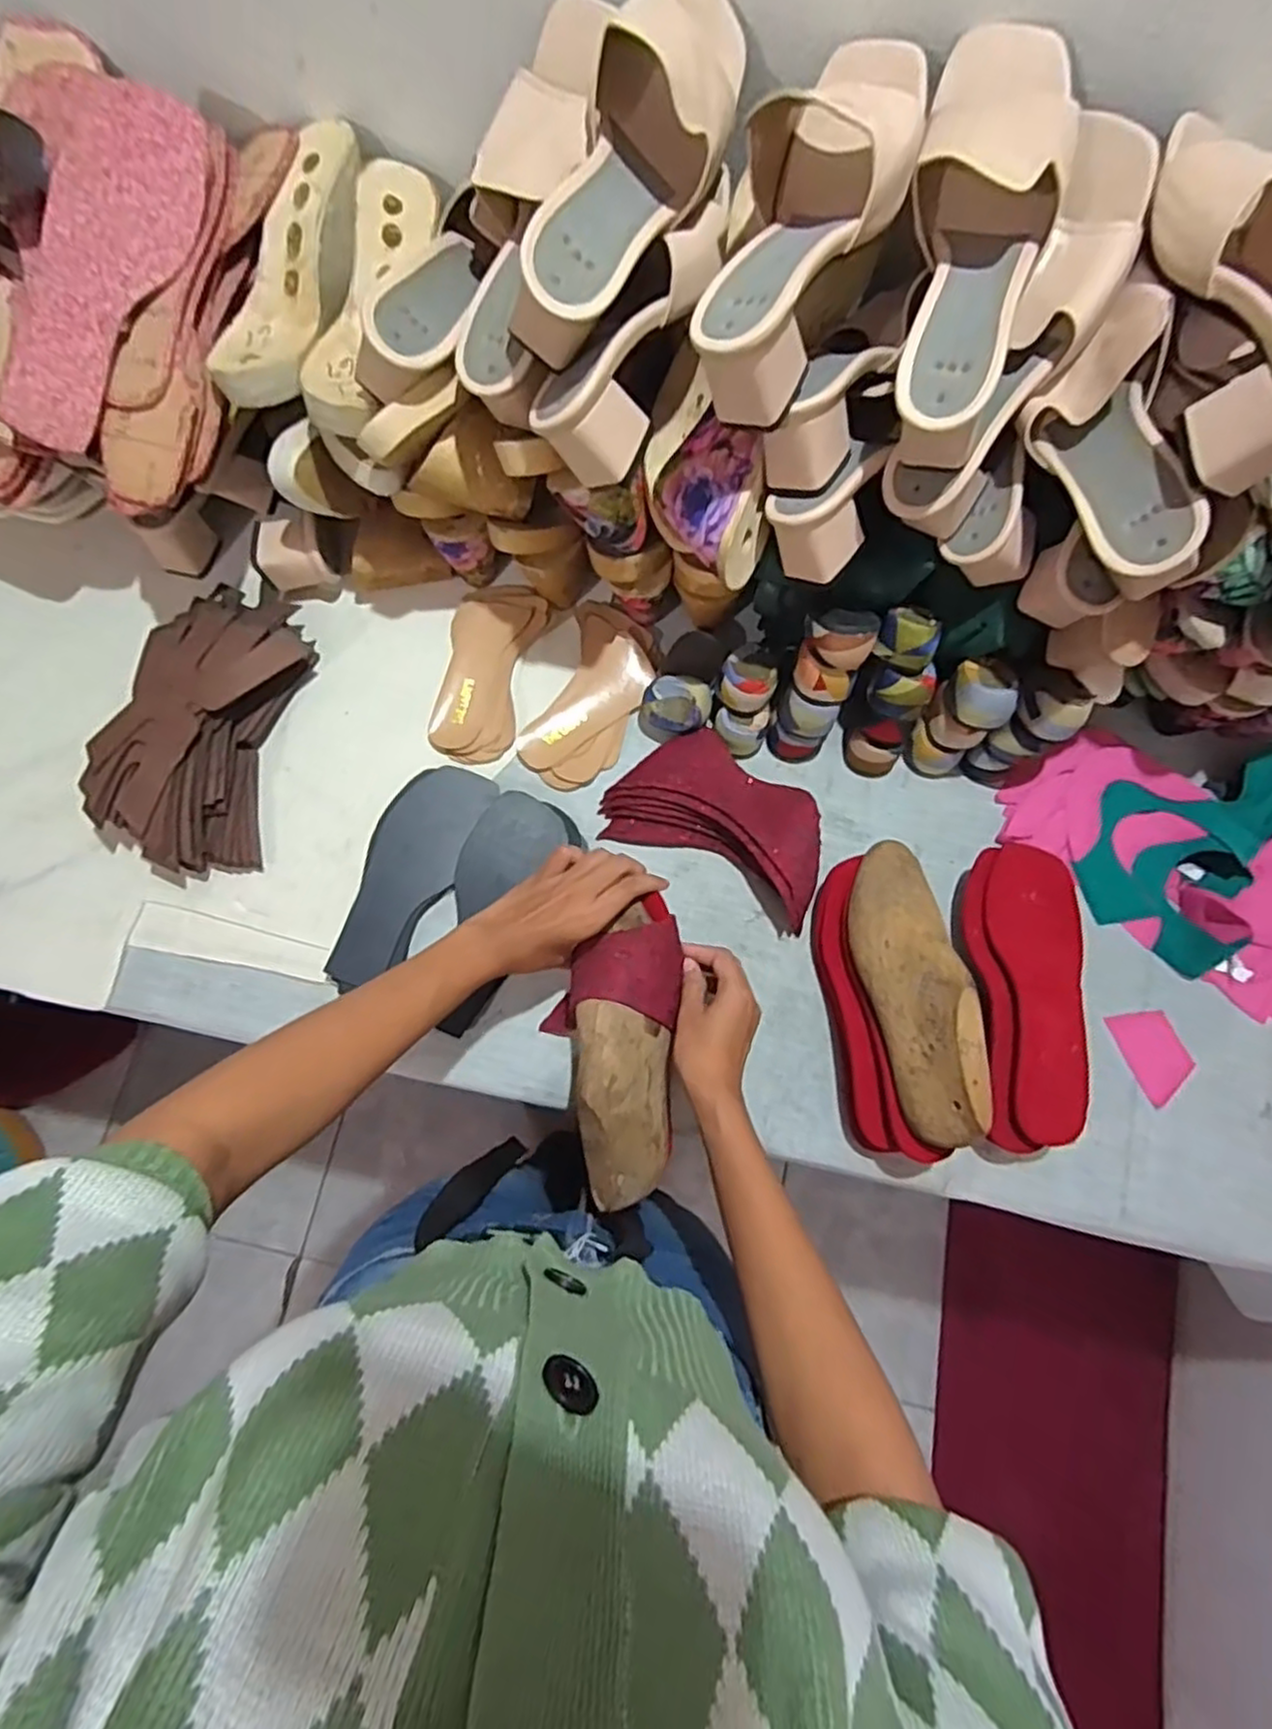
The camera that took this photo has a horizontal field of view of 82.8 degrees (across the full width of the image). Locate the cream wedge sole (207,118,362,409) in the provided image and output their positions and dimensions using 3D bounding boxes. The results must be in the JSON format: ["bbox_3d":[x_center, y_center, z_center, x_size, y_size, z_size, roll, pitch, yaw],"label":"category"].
[{"bbox_3d":[-0.265,-0.451,0.550,0.085,0.054,0.221,19,77,3],"label":"cream wedge sole"}]

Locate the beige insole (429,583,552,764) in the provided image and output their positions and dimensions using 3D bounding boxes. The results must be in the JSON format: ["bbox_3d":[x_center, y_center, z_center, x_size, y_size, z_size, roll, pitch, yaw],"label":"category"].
[{"bbox_3d":[-0.143,-0.188,0.690,0.082,0.012,0.180,15,78,2],"label":"beige insole"}]

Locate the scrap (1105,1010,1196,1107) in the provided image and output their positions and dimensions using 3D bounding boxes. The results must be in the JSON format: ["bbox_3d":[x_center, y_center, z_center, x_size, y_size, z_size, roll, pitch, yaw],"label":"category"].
[{"bbox_3d":[0.462,0.167,0.641,0.054,0.009,0.077,-20,79,-5],"label":"scrap"}]

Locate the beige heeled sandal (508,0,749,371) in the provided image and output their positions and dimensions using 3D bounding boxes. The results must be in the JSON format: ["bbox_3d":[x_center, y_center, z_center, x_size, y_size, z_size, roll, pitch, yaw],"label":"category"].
[{"bbox_3d":[0.002,-0.417,0.434,0.080,0.096,0.233,23,78,4],"label":"beige heeled sandal"}]

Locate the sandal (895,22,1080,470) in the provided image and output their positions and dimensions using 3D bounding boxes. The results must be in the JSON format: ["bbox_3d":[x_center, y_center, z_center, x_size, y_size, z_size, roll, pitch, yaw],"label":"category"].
[{"bbox_3d":[0.209,-0.378,0.439,0.084,0.090,0.232,9,94,1],"label":"sandal"}]

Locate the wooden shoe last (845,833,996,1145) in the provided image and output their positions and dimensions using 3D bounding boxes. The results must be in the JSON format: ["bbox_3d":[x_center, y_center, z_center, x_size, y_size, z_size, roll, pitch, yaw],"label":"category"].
[{"bbox_3d":[0.216,0.090,0.563,0.063,0.082,0.240,-6,63,-2],"label":"wooden shoe last"}]

